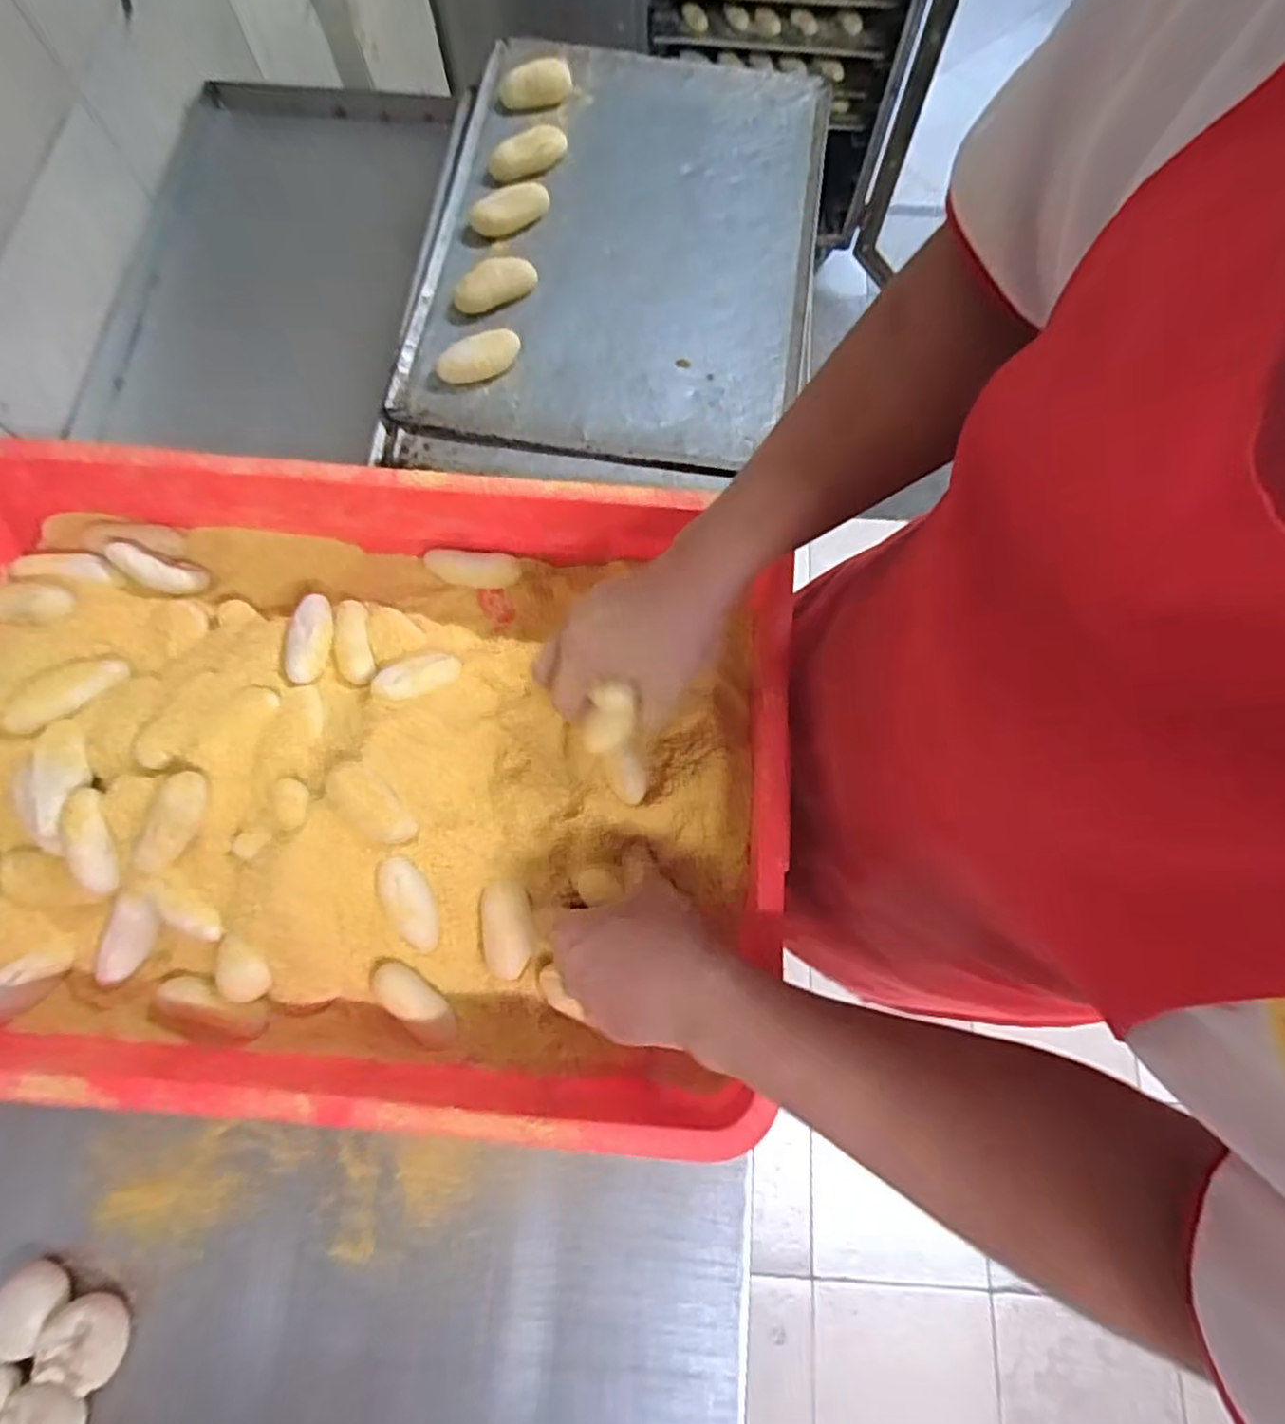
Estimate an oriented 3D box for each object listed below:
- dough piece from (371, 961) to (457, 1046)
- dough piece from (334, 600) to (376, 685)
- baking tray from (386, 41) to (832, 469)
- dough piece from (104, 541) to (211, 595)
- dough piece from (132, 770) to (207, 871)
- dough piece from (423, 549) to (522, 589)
[{"bbox_3d":[-0.152,0.195,0.454,0.025,0.014,0.068,-44,101,-12],"label":"dough piece"},{"bbox_3d":[-0.217,-0.056,0.513,0.023,0.015,0.076,-18,58,-5],"label":"dough piece"},{"bbox_3d":[-0.018,-0.426,0.607,0.323,0.029,0.436,9,74,2],"label":"baking tray"},{"bbox_3d":[-0.384,-0.114,0.540,0.071,0.021,0.029,21,73,-21],"label":"dough piece"},{"bbox_3d":[-0.301,0.070,0.430,0.030,0.021,0.072,37,101,10],"label":"dough piece"},{"bbox_3d":[-0.141,-0.117,0.562,0.078,0.017,0.025,4,74,1],"label":"dough piece"}]

